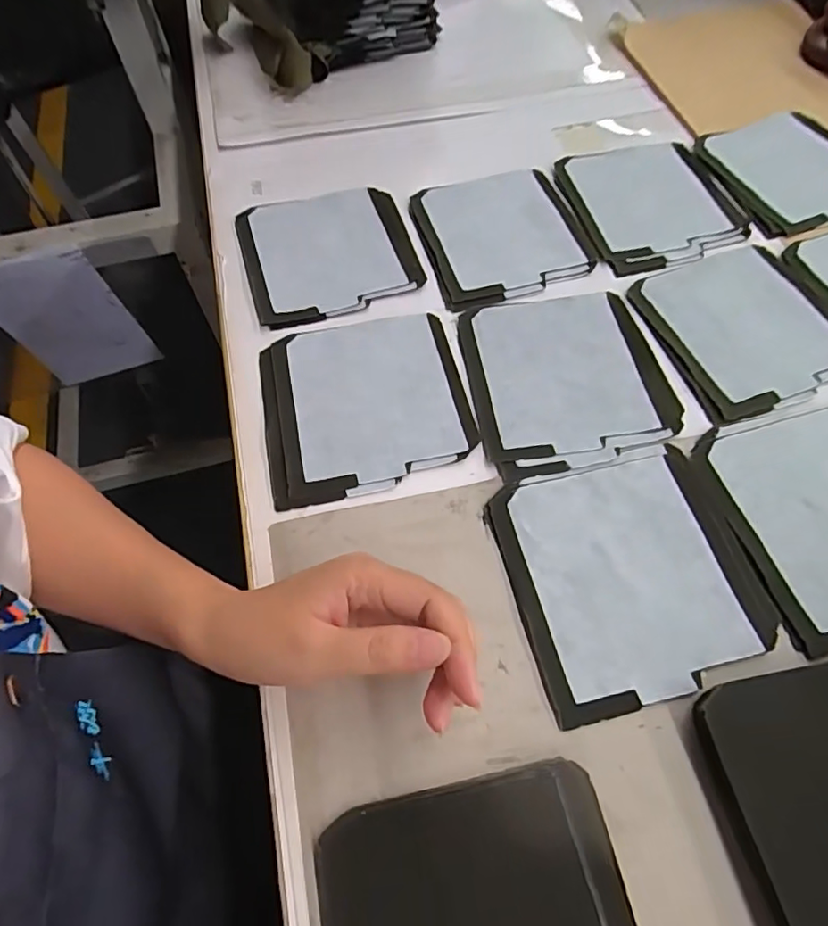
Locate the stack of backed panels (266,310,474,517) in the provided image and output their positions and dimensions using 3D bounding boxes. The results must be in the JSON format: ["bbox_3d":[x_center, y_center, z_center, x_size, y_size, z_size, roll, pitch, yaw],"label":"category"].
[{"bbox_3d":[-0.034,-0.043,0.388,0.136,0.007,0.138,-12,61,-5],"label":"stack of backed panels"}]

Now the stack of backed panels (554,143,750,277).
[{"bbox_3d":[0.209,-0.228,0.485,0.130,0.009,0.145,-11,61,-5],"label":"stack of backed panels"}]

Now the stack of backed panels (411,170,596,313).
[{"bbox_3d":[0.074,-0.195,0.470,0.130,0.007,0.142,-13,61,-6],"label":"stack of backed panels"}]

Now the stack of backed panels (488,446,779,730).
[{"bbox_3d":[0.125,0.062,0.325,0.134,0.007,0.137,-13,61,-6],"label":"stack of backed panels"}]

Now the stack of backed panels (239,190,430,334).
[{"bbox_3d":[-0.070,-0.173,0.457,0.133,0.011,0.136,-17,61,-8],"label":"stack of backed panels"}]

